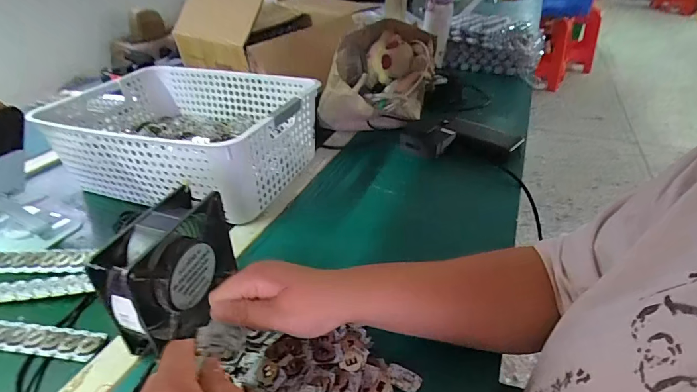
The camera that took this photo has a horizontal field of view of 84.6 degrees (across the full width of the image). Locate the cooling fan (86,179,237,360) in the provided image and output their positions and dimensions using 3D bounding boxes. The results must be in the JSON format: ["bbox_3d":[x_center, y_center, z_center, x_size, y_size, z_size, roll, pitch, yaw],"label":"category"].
[{"bbox_3d":[-0.160,0.072,0.358,0.046,0.120,0.125,10,35,16],"label":"cooling fan"}]

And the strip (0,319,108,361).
[{"bbox_3d":[-0.363,0.134,0.378,0.253,0.004,0.030,3,34,7],"label":"strip"}]

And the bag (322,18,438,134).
[{"bbox_3d":[0.049,-0.214,0.708,0.204,0.164,0.185,-6,34,-6],"label":"bag"}]

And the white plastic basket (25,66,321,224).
[{"bbox_3d":[-0.252,-0.101,0.611,0.365,0.124,0.267,10,36,17],"label":"white plastic basket"}]

